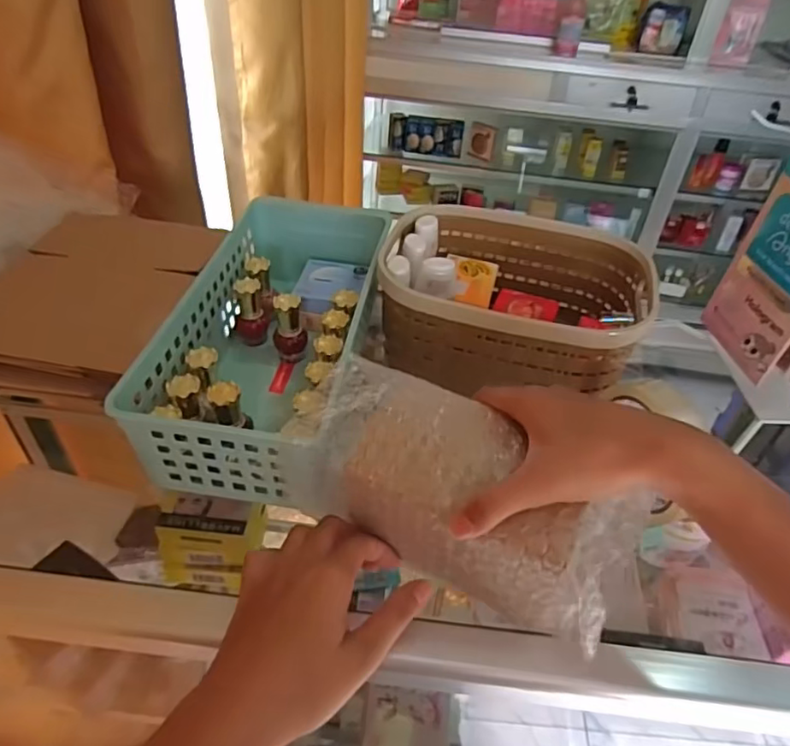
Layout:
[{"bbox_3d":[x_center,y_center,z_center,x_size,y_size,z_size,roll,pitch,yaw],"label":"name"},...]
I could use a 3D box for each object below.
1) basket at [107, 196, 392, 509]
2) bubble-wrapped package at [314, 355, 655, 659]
[{"bbox_3d":[-0.092,-0.033,0.476,0.134,0.091,0.283,9,41,4],"label":"basket"},{"bbox_3d":[0.038,0.071,0.353,0.191,0.078,0.078,22,44,19],"label":"bubble-wrapped package"}]

